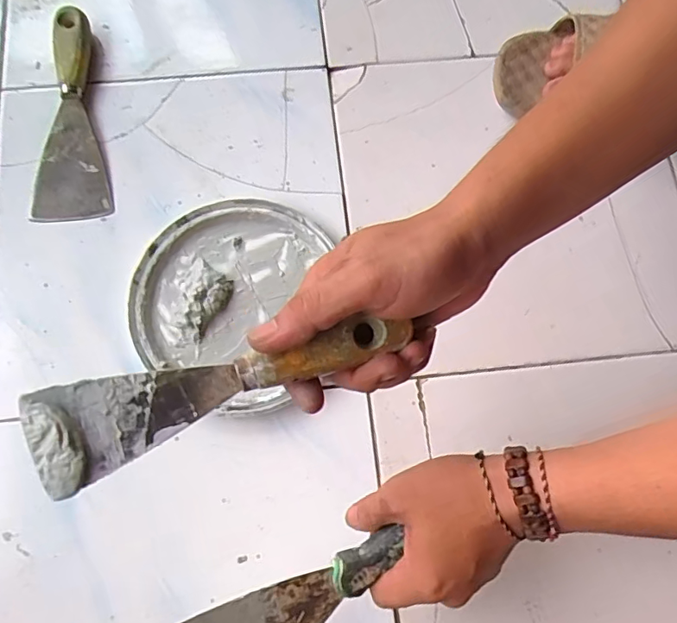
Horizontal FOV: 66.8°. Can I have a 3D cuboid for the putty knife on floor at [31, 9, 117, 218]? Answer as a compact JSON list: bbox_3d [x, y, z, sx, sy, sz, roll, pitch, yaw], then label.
[{"bbox_3d":[-0.246,-0.178,0.461,0.067,0.025,0.204,-8,76,-3],"label":"putty knife on floor"}]

